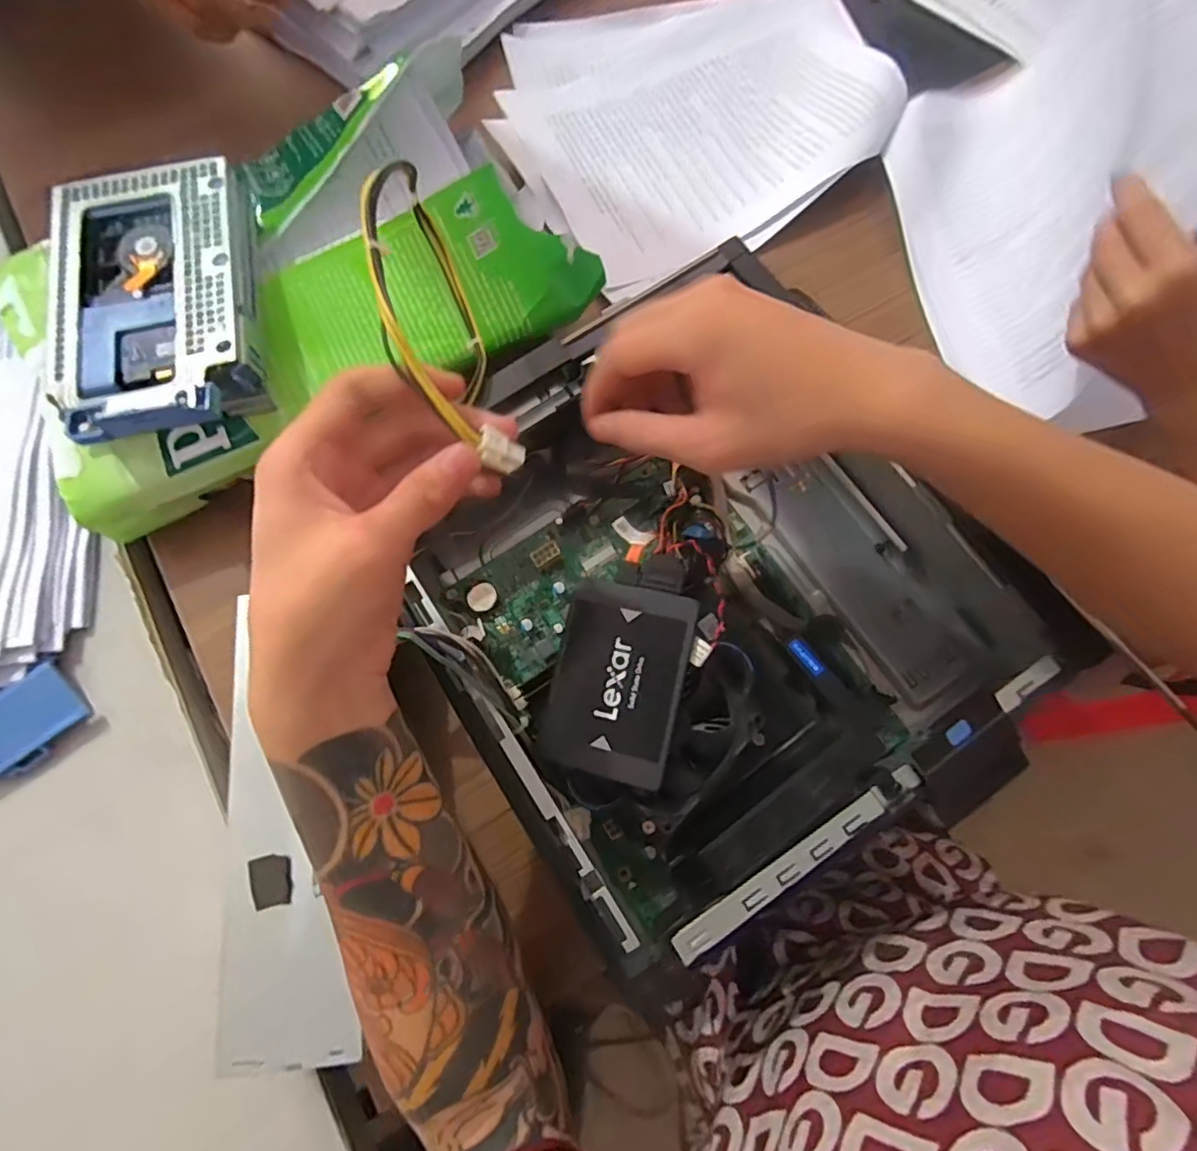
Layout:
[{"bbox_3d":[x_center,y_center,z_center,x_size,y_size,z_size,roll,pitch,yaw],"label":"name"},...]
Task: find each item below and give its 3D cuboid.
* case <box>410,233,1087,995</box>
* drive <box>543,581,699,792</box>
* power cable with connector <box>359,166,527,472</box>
[{"bbox_3d":[0.061,0.008,0.356,0.286,0.103,0.292,-35,77,-10],"label":"case"},{"bbox_3d":[0.011,0.055,0.314,0.066,0.004,0.099,9,80,16],"label":"drive"},{"bbox_3d":[-0.076,-0.130,0.291,0.043,0.110,0.189,-12,44,-5],"label":"power cable with connector"}]

